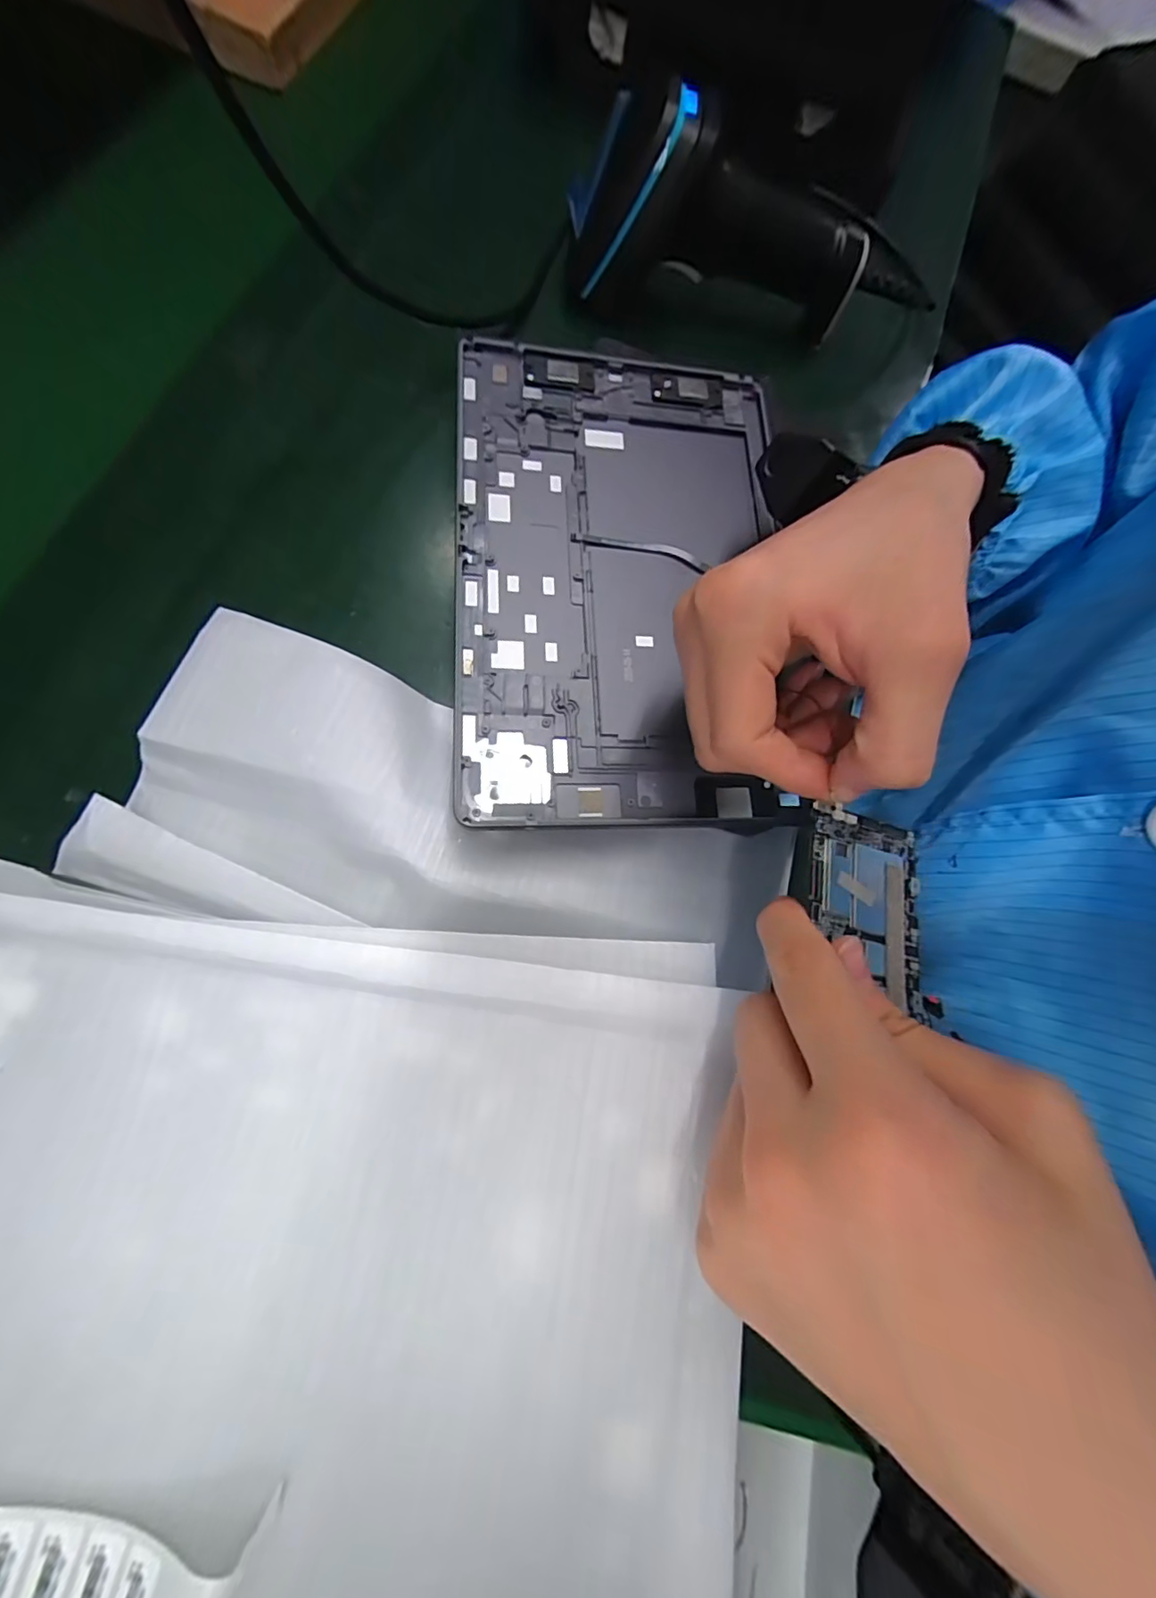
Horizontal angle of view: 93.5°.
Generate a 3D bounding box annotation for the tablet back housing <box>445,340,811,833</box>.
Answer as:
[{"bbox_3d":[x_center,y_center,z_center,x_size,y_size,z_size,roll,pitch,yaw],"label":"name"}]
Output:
[{"bbox_3d":[0.022,-0.111,0.262,0.154,0.011,0.251,1,76,-10],"label":"tablet back housing"}]

